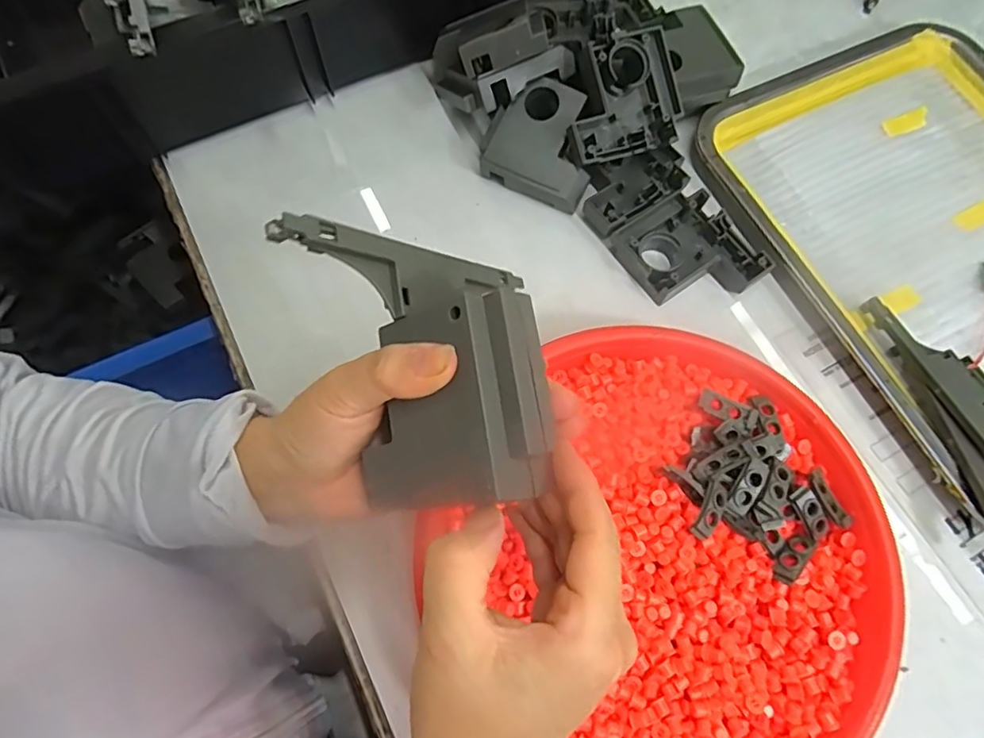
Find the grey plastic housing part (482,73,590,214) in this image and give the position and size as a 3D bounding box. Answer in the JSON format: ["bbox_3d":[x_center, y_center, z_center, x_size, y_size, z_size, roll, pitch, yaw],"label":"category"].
[{"bbox_3d":[0.036,-0.162,0.405,0.072,0.024,0.078,18,94,8],"label":"grey plastic housing part"}]

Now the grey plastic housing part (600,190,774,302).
[{"bbox_3d":[0.133,-0.079,0.390,0.079,0.019,0.079,-28,73,-10],"label":"grey plastic housing part"}]

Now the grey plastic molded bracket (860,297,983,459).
[{"bbox_3d":[0.290,0.009,0.353,0.037,0.026,0.135,-21,72,-8],"label":"grey plastic molded bracket"}]

